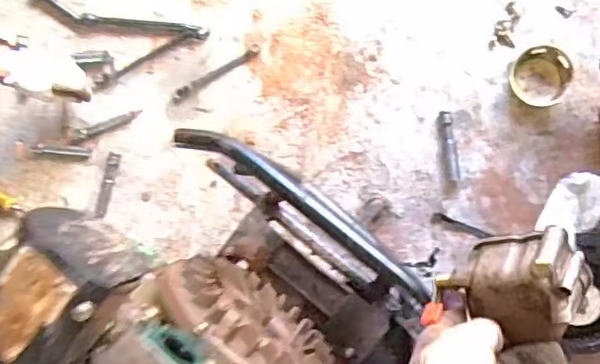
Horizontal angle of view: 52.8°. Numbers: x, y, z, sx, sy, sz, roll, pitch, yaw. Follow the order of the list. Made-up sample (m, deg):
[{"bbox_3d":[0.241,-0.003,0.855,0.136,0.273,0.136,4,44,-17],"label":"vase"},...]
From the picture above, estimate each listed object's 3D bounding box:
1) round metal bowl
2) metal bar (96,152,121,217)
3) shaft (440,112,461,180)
[{"bbox_3d":[0.418,-0.184,1.045,0.100,0.033,0.095,0,89,11],"label":"round metal bowl"},{"bbox_3d":[-0.387,0.005,1.213,0.025,0.008,0.131,16,94,-4],"label":"metal bar"},{"bbox_3d":[0.270,-0.063,1.079,0.020,0.017,0.122,-10,88,11],"label":"shaft"}]

